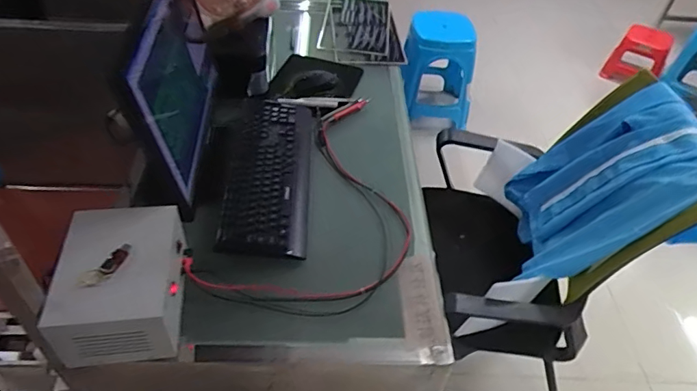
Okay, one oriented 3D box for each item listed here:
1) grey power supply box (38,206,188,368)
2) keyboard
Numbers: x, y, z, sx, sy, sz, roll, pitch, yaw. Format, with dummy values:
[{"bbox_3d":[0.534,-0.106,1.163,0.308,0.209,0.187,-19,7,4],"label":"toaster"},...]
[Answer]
[{"bbox_3d":[-0.330,0.127,0.735,0.150,0.119,0.194,-2,45,-7],"label":"grey power supply box"},{"bbox_3d":[-0.153,-0.066,0.995,0.169,0.031,0.433,3,45,-2],"label":"keyboard"}]

